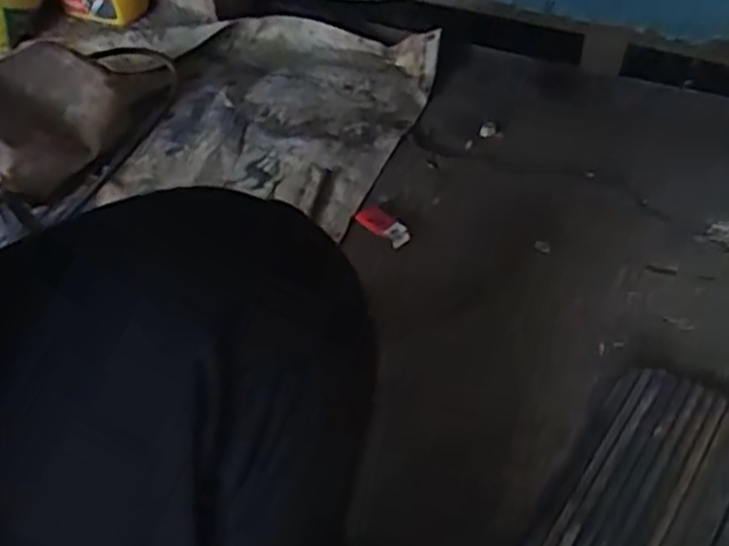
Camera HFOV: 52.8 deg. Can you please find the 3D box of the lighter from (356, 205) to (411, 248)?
[{"bbox_3d":[0.025,-0.062,0.963,0.073,0.013,0.031,38,93,15],"label":"lighter"}]

